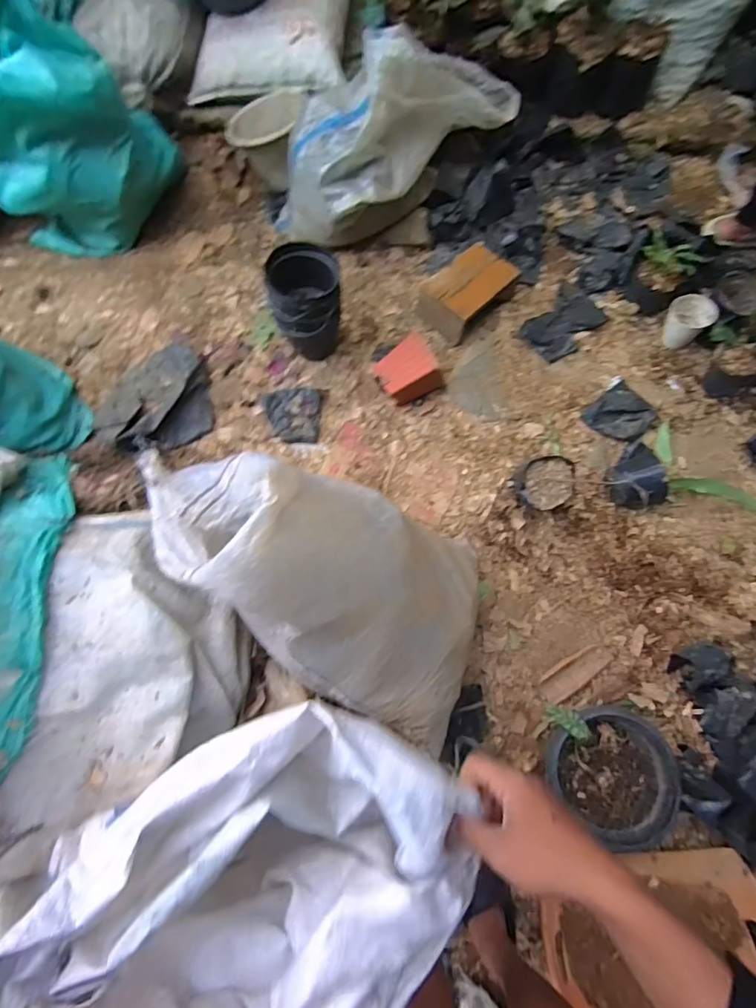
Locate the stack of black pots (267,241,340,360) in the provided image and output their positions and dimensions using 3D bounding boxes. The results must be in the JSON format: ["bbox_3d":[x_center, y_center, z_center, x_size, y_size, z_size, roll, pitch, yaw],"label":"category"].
[{"bbox_3d":[-0.173,-0.482,1.248,0.175,0.255,0.181,-8,76,-2],"label":"stack of black pots"}]

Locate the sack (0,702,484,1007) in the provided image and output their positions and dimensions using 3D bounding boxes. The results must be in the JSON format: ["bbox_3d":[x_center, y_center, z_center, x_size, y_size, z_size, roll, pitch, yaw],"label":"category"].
[{"bbox_3d":[-0.088,0.350,0.410,0.361,0.187,0.259,-31,77,-7],"label":"sack"}]

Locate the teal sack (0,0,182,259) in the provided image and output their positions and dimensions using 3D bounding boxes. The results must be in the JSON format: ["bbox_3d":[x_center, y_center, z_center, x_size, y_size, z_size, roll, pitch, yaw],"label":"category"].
[{"bbox_3d":[-0.827,-0.964,1.249,0.369,0.525,0.388,21,77,6],"label":"teal sack"}]

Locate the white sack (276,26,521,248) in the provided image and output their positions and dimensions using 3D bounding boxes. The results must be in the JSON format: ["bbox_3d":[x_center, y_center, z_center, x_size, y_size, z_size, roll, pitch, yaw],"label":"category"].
[{"bbox_3d":[0.032,-1.002,1.323,0.687,0.339,0.259,-35,78,-8],"label":"white sack"}]

